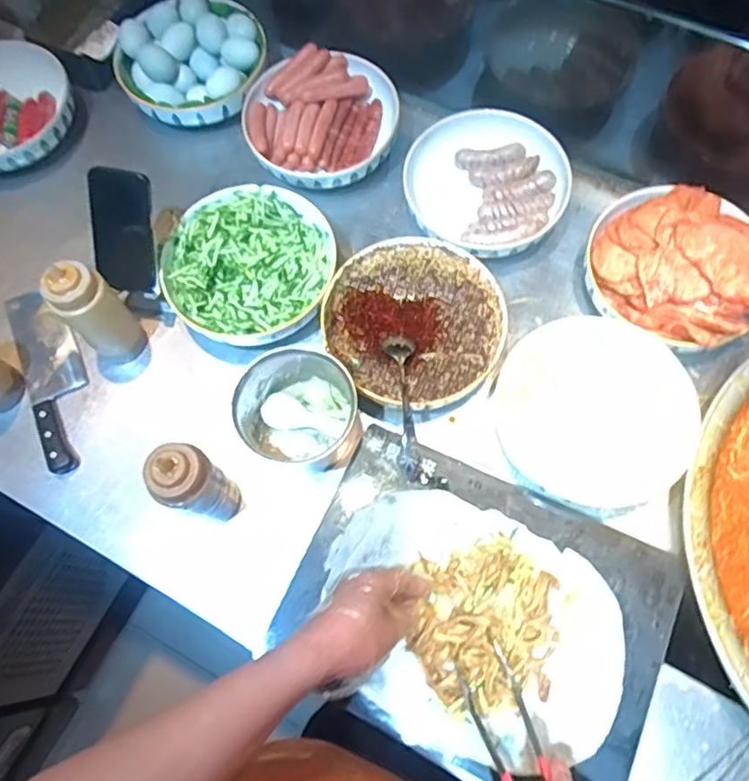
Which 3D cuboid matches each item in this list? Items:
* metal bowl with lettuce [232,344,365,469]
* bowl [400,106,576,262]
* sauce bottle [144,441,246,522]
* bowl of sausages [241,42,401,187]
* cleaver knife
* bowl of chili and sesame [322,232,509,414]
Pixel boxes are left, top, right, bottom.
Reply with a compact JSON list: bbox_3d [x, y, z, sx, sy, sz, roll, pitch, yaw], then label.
[{"bbox_3d":[-0.088,0.021,0.747,0.139,0.102,0.126,-1,70,2],"label":"metal bowl with lettuce"},{"bbox_3d":[0.153,-0.285,0.845,0.213,0.052,0.232,-1,70,2],"label":"bowl"},{"bbox_3d":[-0.191,0.106,0.667,0.055,0.171,0.062,13,71,8],"label":"sauce bottle"},{"bbox_3d":[-0.076,-0.390,0.897,0.214,0.068,0.214,-1,70,2],"label":"bowl of sausages"},{"bbox_3d":[-0.419,-0.022,0.799,0.074,0.021,0.265,-23,71,-6],"label":"cleaver knife"},{"bbox_3d":[0.050,-0.085,0.781,0.219,0.046,0.218,-1,70,2],"label":"bowl of chili and sesame"}]

